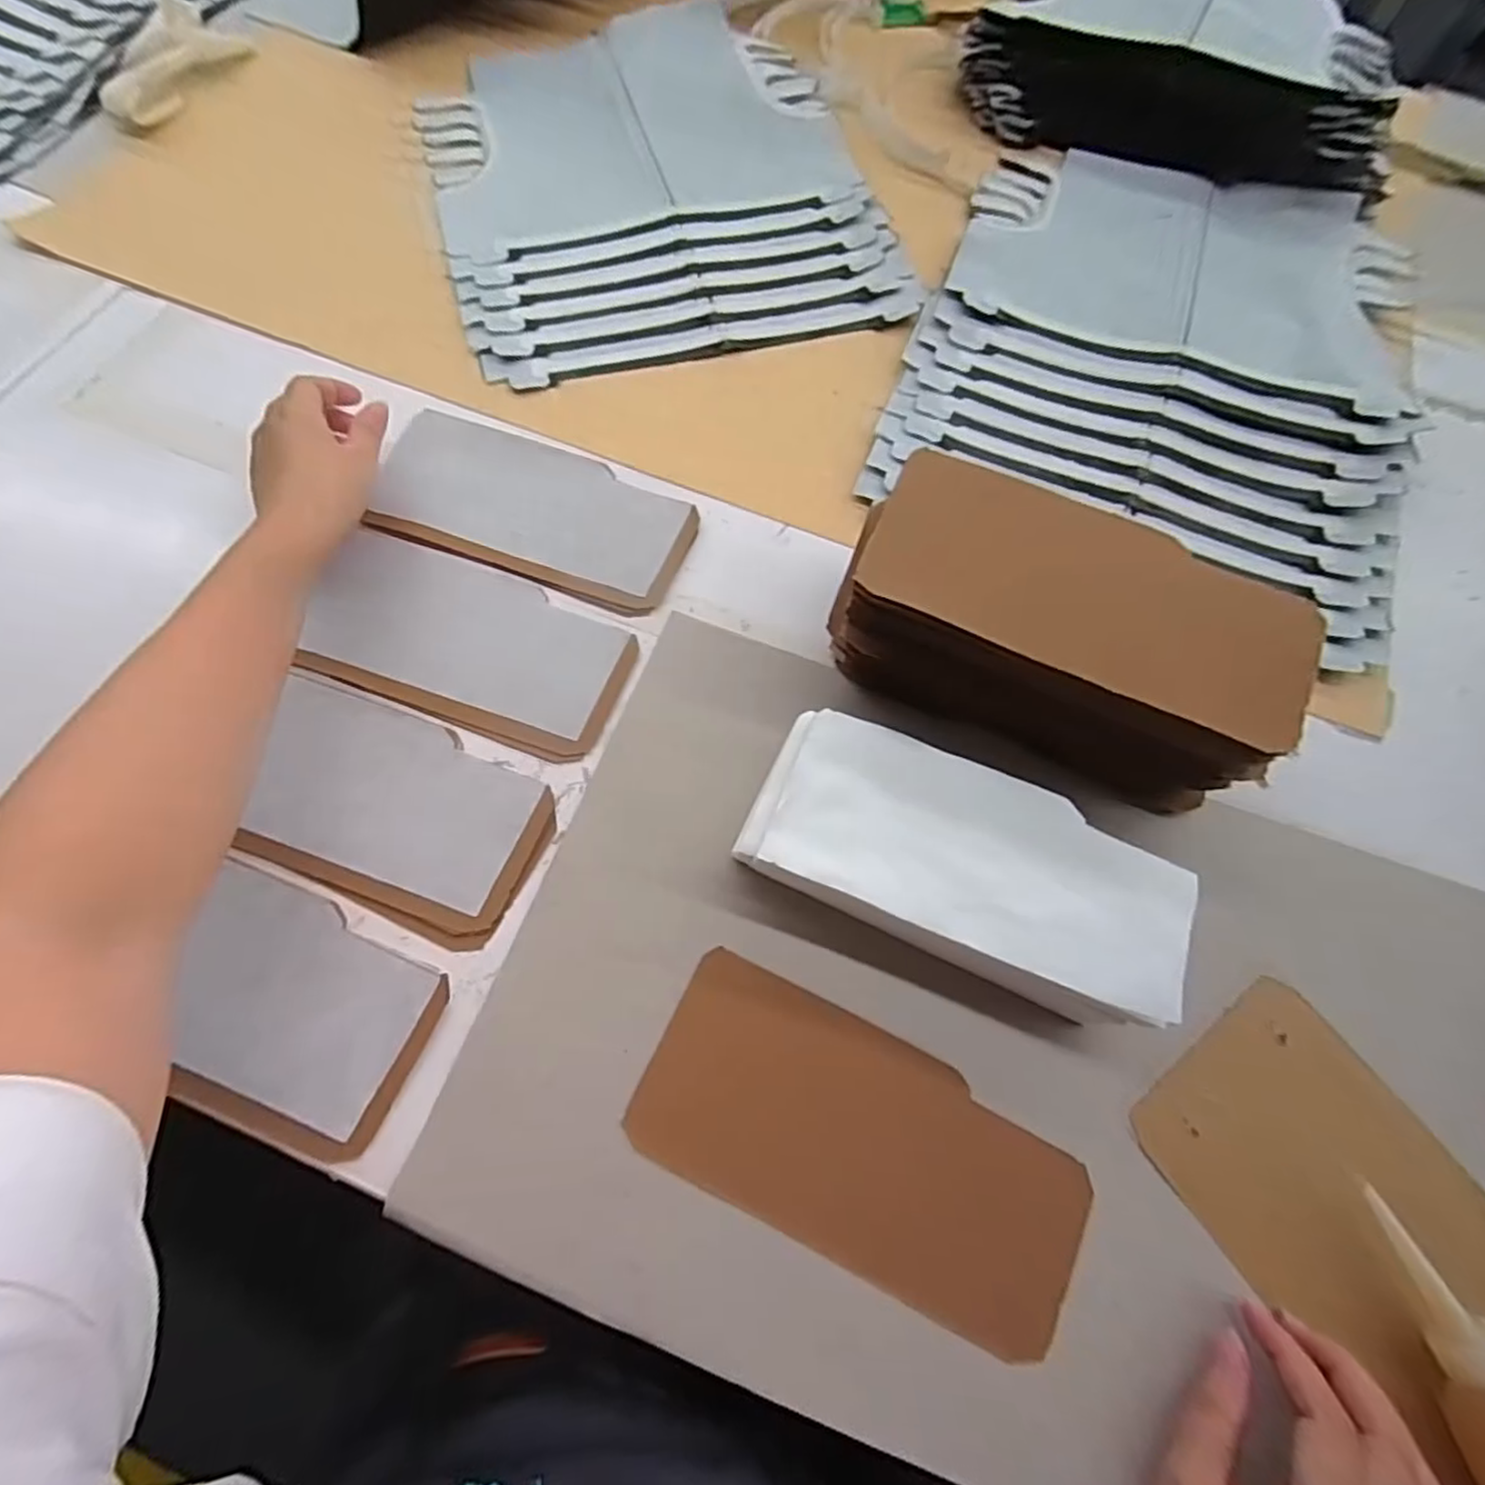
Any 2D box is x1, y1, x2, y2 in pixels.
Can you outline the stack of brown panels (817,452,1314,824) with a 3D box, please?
[{"bbox_3d":[0.173,-0.050,0.394,0.235,0.121,0.114,26,70,7],"label":"stack of brown panels"}]

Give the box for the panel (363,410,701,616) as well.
[{"bbox_3d":[-0.143,-0.165,0.471,0.213,0.023,0.114,16,67,0],"label":"panel"}]

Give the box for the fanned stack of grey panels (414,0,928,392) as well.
[{"bbox_3d":[-0.085,-0.499,0.603,0.357,0.013,0.414,-15,71,-9],"label":"fanned stack of grey panels"}]

